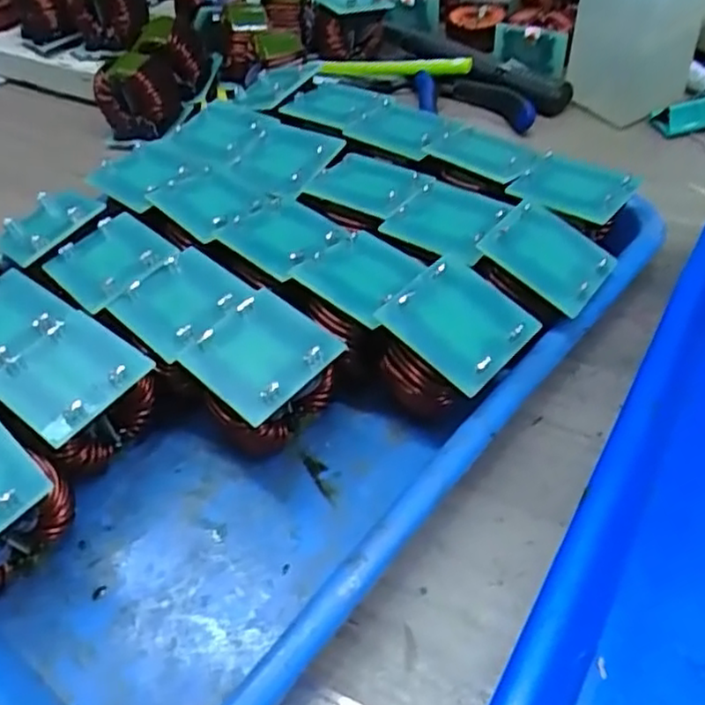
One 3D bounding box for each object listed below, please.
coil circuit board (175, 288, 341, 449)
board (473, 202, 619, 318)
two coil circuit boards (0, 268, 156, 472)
[{"bbox_3d":[-0.034,0.014,0.271,0.046,0.049,0.045,-38,54,-26],"label":"coil circuit board"},{"bbox_3d":[0.078,-0.039,0.286,0.047,0.018,0.042,38,61,7],"label":"board"},{"bbox_3d":[-0.123,0.008,0.280,0.093,0.038,0.044,28,56,28],"label":"two coil circuit boards"}]

